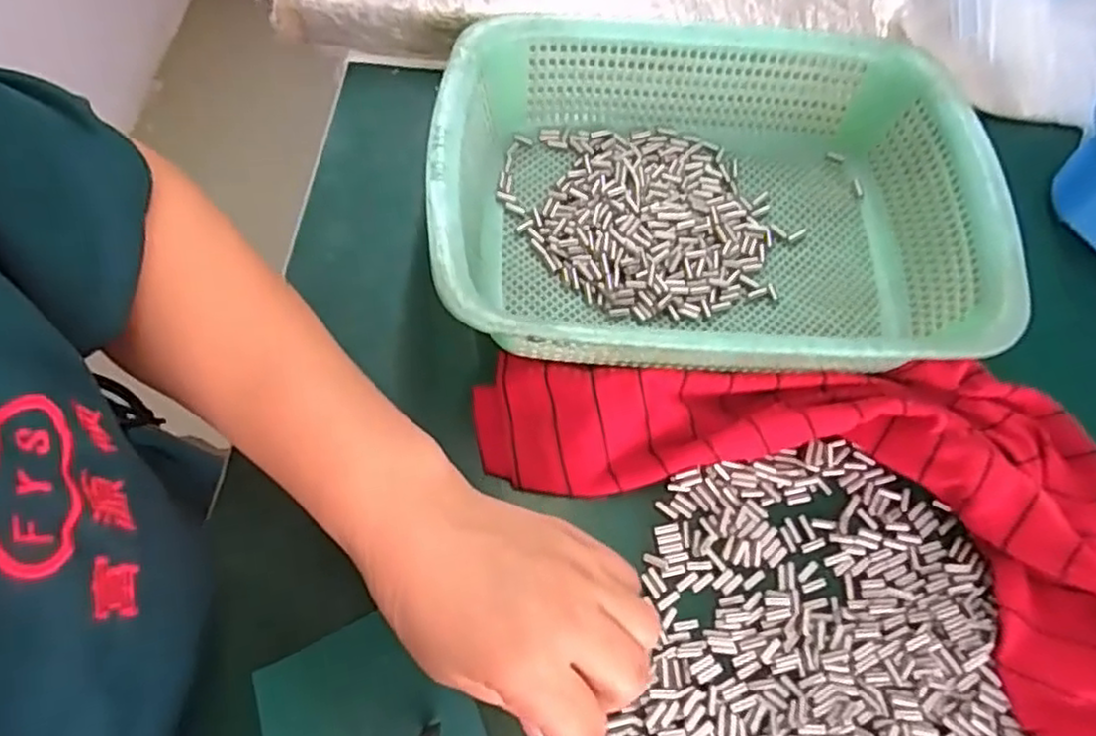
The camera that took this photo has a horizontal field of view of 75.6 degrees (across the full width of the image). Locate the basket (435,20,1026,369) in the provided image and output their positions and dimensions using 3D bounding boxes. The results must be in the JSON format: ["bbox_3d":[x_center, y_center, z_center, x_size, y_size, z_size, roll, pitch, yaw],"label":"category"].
[{"bbox_3d":[0.089,-0.093,0.404,0.295,0.086,0.219,1,67,-3],"label":"basket"}]

